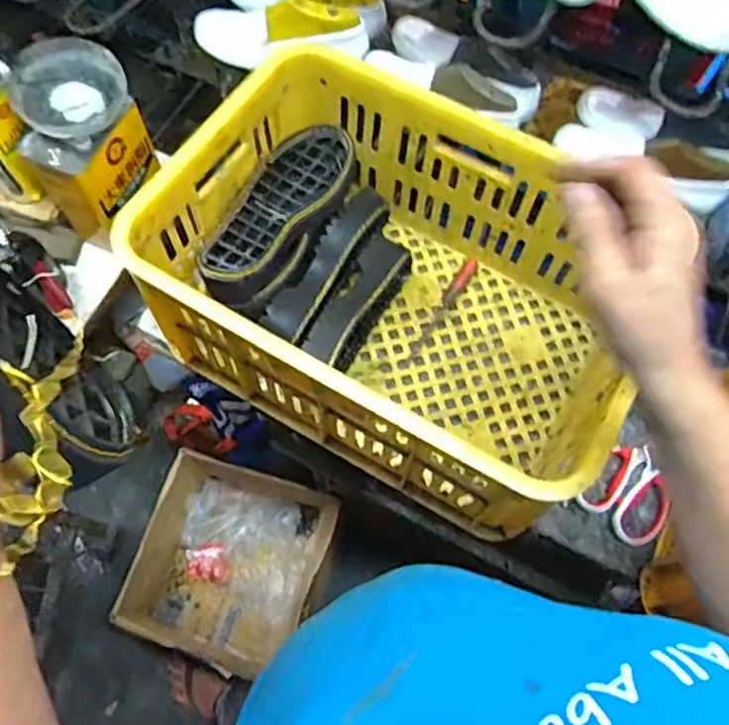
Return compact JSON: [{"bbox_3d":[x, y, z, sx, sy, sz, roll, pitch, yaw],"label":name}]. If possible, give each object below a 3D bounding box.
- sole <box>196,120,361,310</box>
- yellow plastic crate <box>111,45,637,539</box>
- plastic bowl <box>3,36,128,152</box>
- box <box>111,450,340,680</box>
[{"bbox_3d":[-0.099,-0.182,0.782,0.104,0.056,0.261,30,70,8],"label":"sole"},{"bbox_3d":[0.032,-0.090,0.732,0.500,0.242,0.352,30,70,8],"label":"yellow plastic crate"},{"bbox_3d":[-0.428,-0.392,0.920,0.147,0.044,0.151,1,69,-3],"label":"plastic bowl"},{"bbox_3d":[-0.261,0.402,1.298,0.333,0.209,0.354,18,69,4],"label":"box"}]

